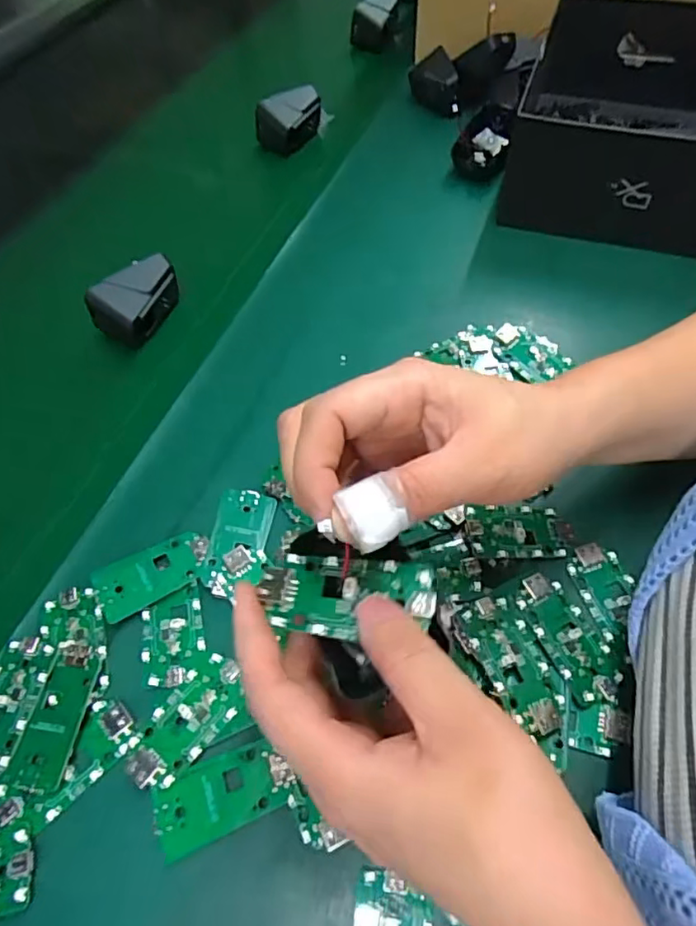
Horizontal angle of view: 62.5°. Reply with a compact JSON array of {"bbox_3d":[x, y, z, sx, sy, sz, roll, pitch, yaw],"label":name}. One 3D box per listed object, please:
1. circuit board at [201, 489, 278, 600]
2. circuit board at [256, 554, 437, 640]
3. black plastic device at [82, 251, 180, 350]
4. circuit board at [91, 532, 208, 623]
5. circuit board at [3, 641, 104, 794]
[{"bbox_3d":[-0.061,0.043,0.322,0.033,0.008,0.064,5,54,1],"label":"circuit board"},{"bbox_3d":[0.000,0.047,0.210,0.063,0.005,0.031,-5,56,5],"label":"circuit board"},{"bbox_3d":[-0.155,-0.121,0.427,0.034,0.041,0.063,31,62,19],"label":"black plastic device"},{"bbox_3d":[-0.106,0.060,0.315,0.061,0.008,0.032,-28,61,-17],"label":"circuit board"},{"bbox_3d":[-0.139,0.121,0.276,0.025,0.007,0.064,9,57,6],"label":"circuit board"}]

